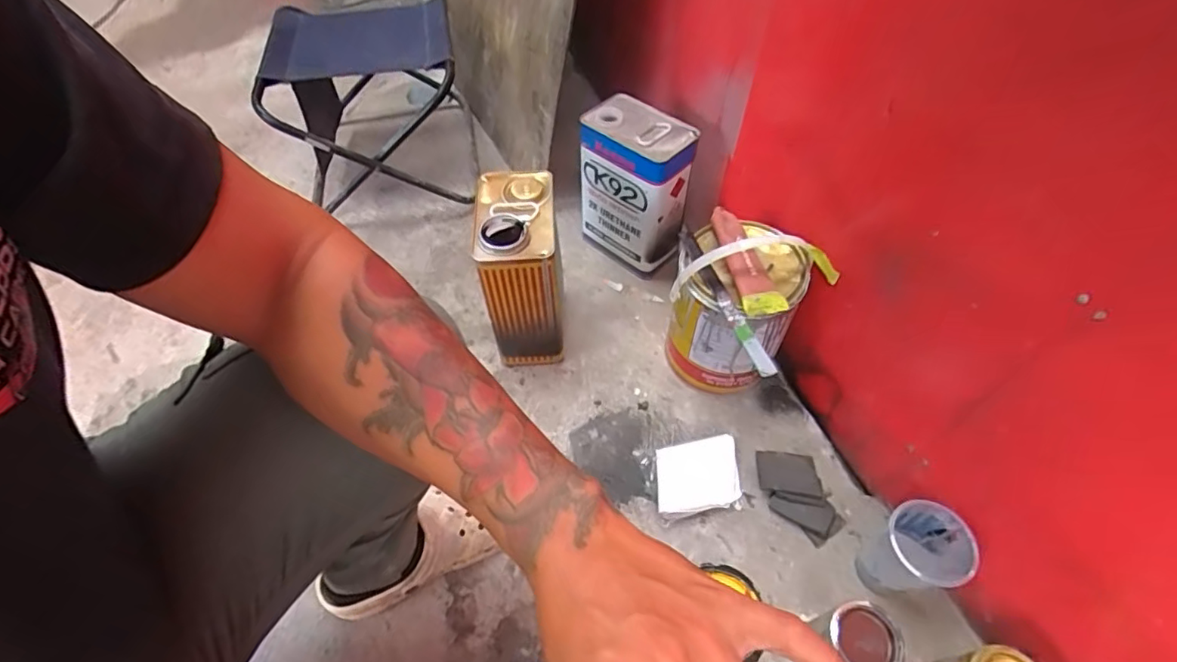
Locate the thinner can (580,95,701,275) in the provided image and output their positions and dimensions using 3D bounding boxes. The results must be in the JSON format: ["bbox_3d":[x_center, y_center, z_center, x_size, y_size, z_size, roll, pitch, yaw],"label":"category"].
[{"bbox_3d":[0.078,-0.230,0.945,0.172,0.271,0.109,31,59,20],"label":"thinner can"}]

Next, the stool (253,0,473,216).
[{"bbox_3d":[-0.394,-0.411,1.034,0.316,0.245,0.345,-10,54,-8],"label":"stool"}]

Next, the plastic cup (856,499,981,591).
[{"bbox_3d":[0.373,0.264,0.644,0.081,0.135,0.084,1,54,-1],"label":"plastic cup"}]

